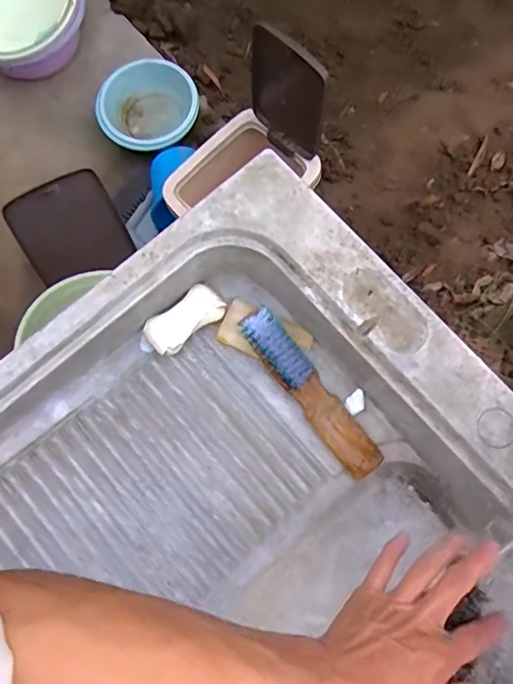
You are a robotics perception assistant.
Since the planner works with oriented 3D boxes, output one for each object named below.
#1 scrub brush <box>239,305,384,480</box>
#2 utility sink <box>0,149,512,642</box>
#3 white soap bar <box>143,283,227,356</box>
[{"bbox_3d":[0.059,0.055,0.570,0.039,0.026,0.208,-38,92,-10],"label":"scrub brush"},{"bbox_3d":[0.047,0.270,0.538,0.555,0.197,0.734,-41,80,-11],"label":"utility sink"},{"bbox_3d":[-0.079,-0.025,0.582,0.089,0.020,0.043,-40,80,-11],"label":"white soap bar"}]

